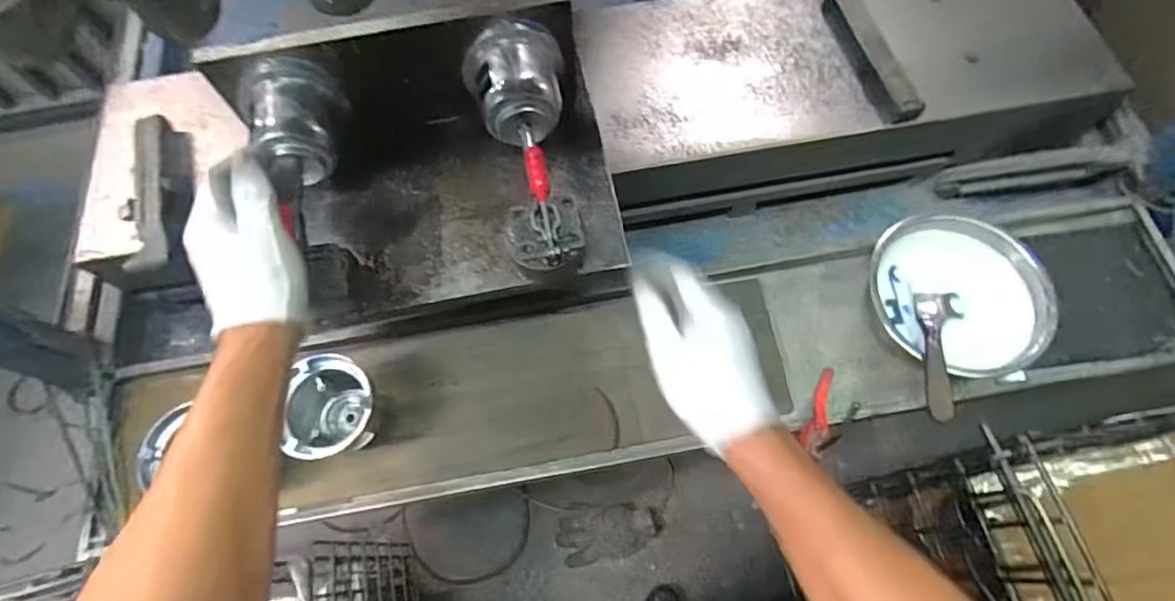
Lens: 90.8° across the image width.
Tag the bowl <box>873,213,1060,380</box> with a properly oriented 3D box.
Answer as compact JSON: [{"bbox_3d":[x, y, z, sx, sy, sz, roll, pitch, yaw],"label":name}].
[{"bbox_3d":[0.371,0.000,0.597,0.168,0.078,0.163,-1,65,1],"label":"bowl"}]

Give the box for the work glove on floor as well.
[{"bbox_3d":[0.051,0.511,1.292,0.227,0.021,0.119,-10,65,-3],"label":"work glove on floor"}]

